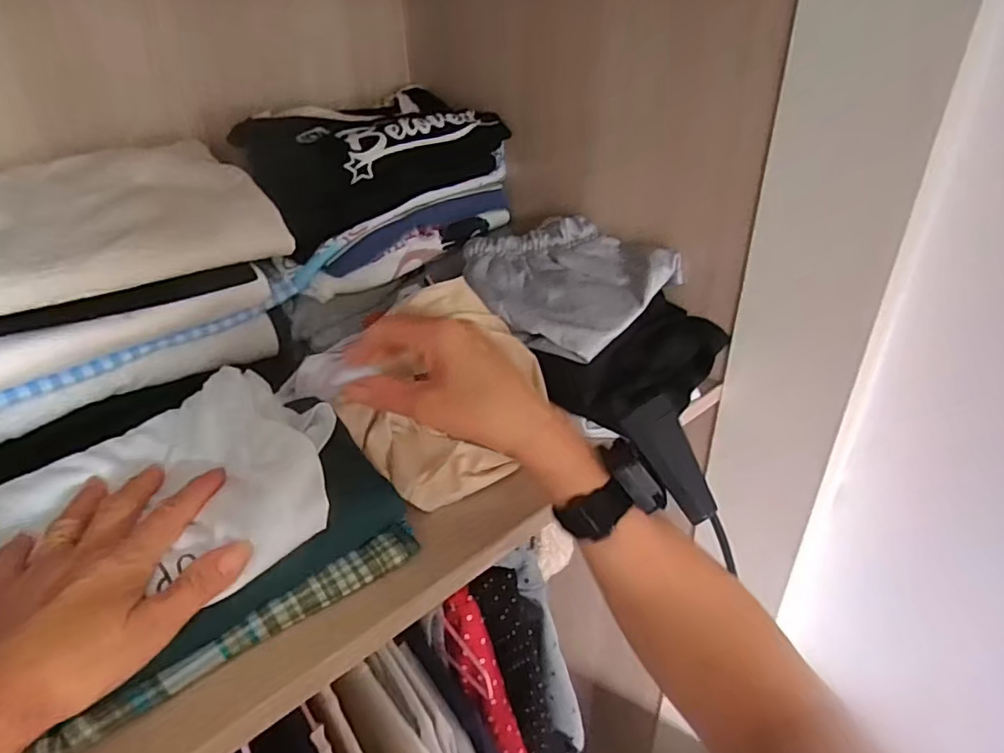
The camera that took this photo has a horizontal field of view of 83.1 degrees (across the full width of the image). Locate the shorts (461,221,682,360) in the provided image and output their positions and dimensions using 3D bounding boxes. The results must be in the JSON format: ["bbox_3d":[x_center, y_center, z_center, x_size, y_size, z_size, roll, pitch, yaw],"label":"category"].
[{"bbox_3d":[0.055,-0.095,0.549,0.189,0.060,0.165,24,39,37],"label":"shorts"}]

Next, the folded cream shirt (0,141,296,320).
[{"bbox_3d":[-0.352,-0.126,0.450,0.297,0.040,0.193,-21,55,-32],"label":"folded cream shirt"}]

